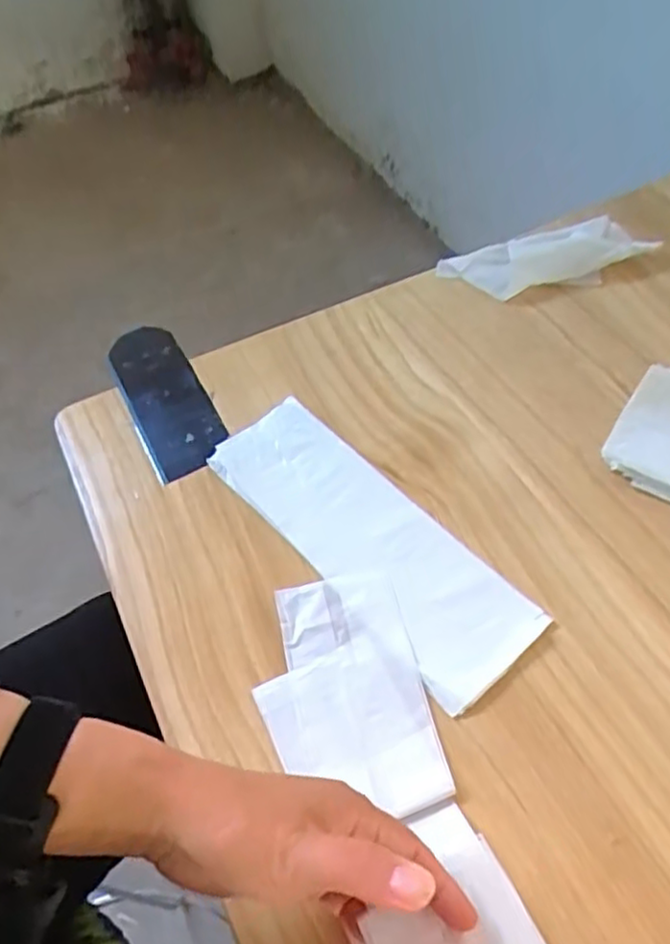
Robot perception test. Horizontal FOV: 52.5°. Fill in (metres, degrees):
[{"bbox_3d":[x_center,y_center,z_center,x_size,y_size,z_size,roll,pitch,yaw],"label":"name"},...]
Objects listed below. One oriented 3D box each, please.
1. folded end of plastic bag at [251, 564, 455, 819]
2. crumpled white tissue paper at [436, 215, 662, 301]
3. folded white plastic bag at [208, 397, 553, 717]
[{"bbox_3d":[0.004,0.127,0.400,0.092,0.004,0.140,-12,54,-5],"label":"folded end of plastic bag"},{"bbox_3d":[0.193,-0.194,0.617,0.186,0.021,0.066,-10,54,-4],"label":"crumpled white tissue paper"},{"bbox_3d":[0.019,0.040,0.467,0.087,0.007,0.255,-36,60,-21],"label":"folded white plastic bag"}]

